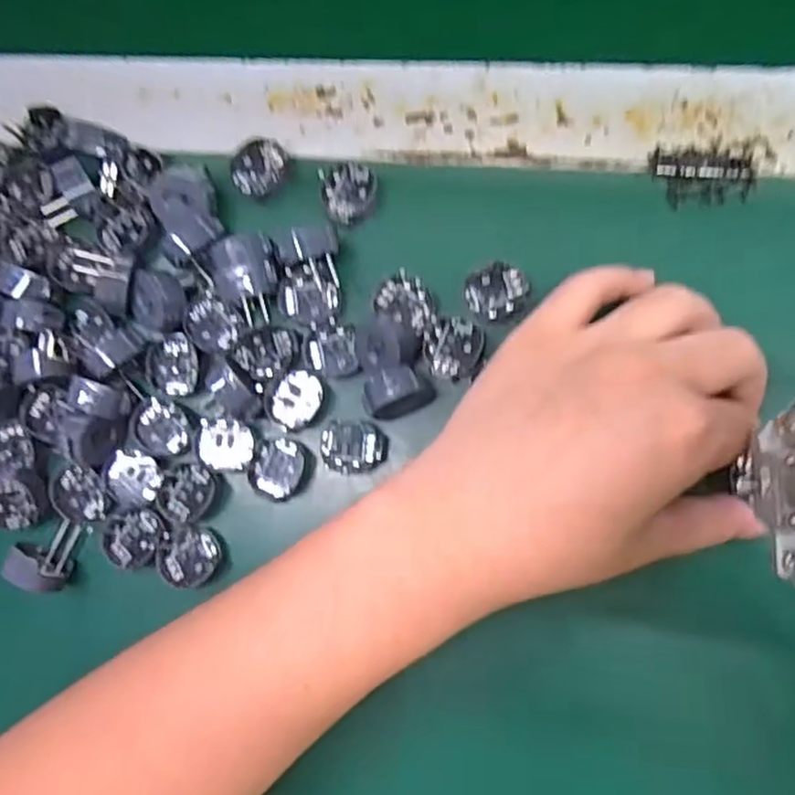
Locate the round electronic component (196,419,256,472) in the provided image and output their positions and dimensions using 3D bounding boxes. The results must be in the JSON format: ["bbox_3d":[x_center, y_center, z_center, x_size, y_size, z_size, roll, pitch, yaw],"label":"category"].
[{"bbox_3d":[-0.079,0.021,0.330,0.027,0.004,0.023,0,84,9],"label":"round electronic component"}]

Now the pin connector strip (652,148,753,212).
[{"bbox_3d":[0.134,-0.097,0.319,0.042,0.004,0.023,7,85,9],"label":"pin connector strip"}]

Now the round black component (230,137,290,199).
[{"bbox_3d":[-0.065,-0.109,0.343,0.024,0.012,0.028,43,91,11],"label":"round black component"}]

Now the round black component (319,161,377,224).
[{"bbox_3d":[-0.022,-0.095,0.337,0.026,0.012,0.027,-1,83,8],"label":"round black component"}]

